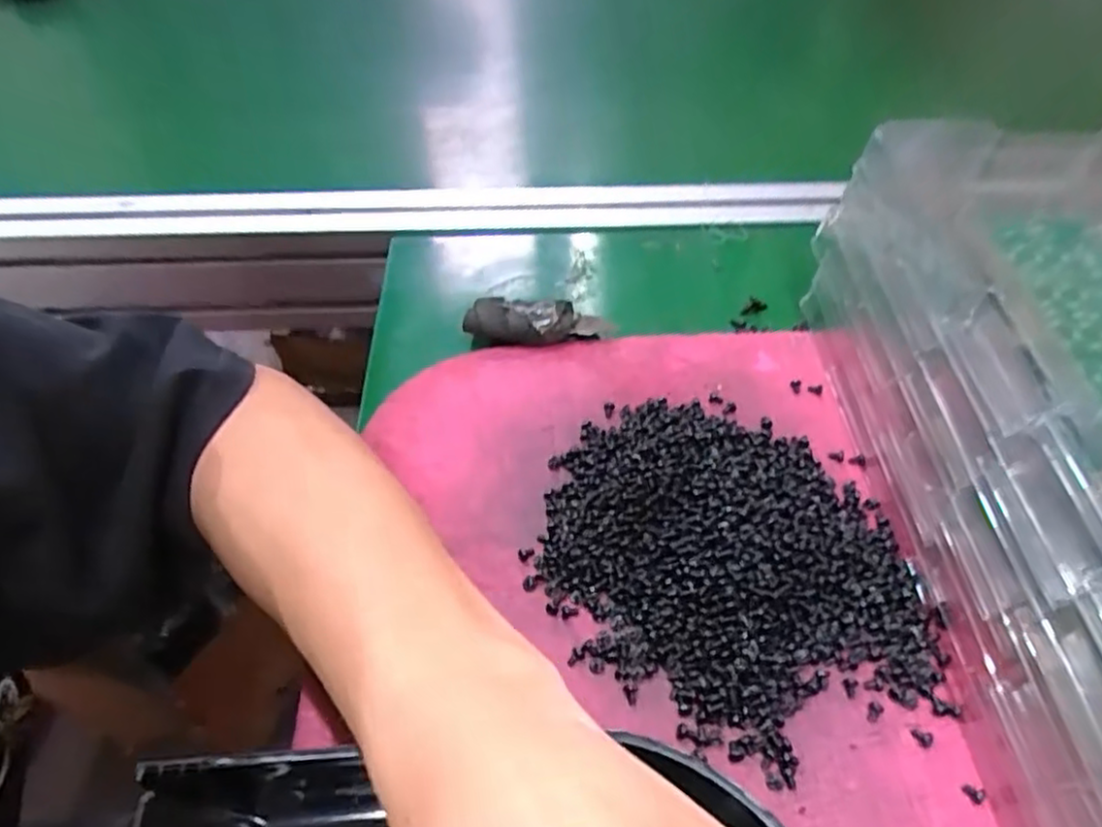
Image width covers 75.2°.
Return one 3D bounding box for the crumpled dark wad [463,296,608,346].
[{"bbox_3d":[-0.009,-0.046,0.348,0.067,0.016,0.023,7,52,4],"label":"crumpled dark wad"}]

